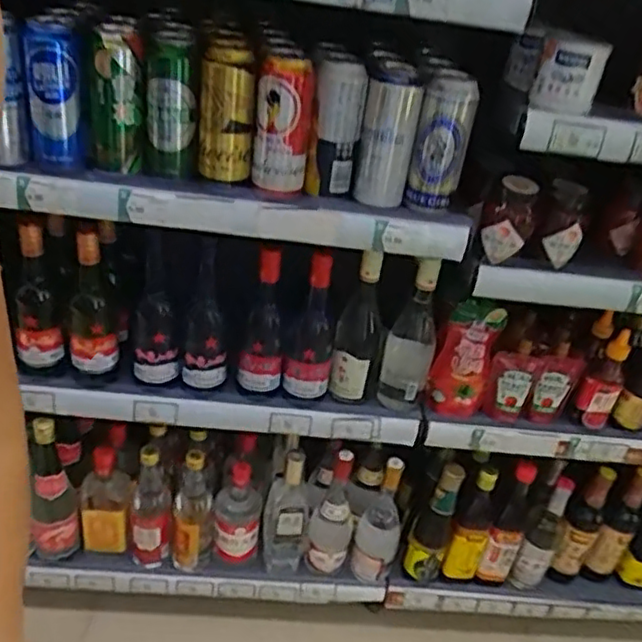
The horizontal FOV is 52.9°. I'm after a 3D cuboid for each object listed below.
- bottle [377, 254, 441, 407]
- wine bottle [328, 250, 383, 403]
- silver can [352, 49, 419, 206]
[{"bbox_3d":[0.133,0.020,0.943,0.073,0.246,0.057,12,33,6],"label":"bottle"},{"bbox_3d":[0.054,0.008,0.931,0.062,0.237,0.055,12,33,6],"label":"wine bottle"},{"bbox_3d":[0.081,-0.228,0.787,0.064,0.162,0.060,12,33,6],"label":"silver can"}]

